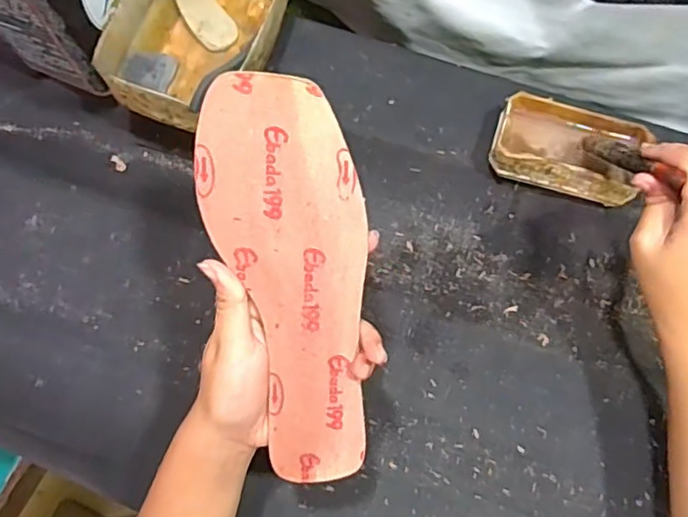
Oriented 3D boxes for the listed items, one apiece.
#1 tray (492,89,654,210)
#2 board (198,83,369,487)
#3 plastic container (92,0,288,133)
[{"bbox_3d":[0.196,-0.095,0.523,0.128,0.040,0.080,18,71,7],"label":"tray"},{"bbox_3d":[-0.025,0.020,0.337,0.081,0.005,0.235,-9,106,-3],"label":"board"},{"bbox_3d":[-0.127,-0.208,0.545,0.129,0.067,0.193,17,71,7],"label":"plastic container"}]

